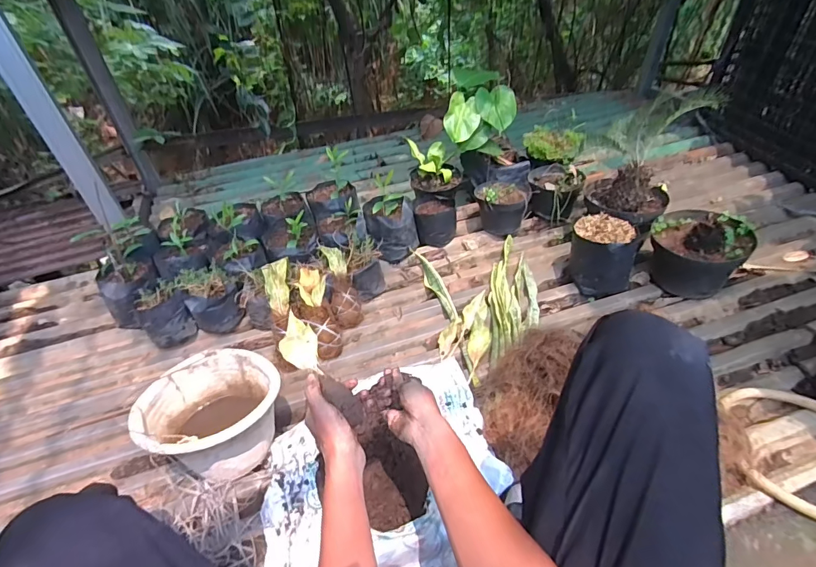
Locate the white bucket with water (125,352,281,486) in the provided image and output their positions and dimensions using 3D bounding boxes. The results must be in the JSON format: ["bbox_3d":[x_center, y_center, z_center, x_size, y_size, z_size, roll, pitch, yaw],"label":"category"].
[{"bbox_3d":[-0.379,0.259,0.847,0.234,0.176,0.225,-1,43,1],"label":"white bucket with water"}]

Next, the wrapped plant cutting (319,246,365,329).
[{"bbox_3d":[-0.177,0.005,1.136,0.071,0.081,0.229,-14,81,-10],"label":"wrapped plant cutting"}]

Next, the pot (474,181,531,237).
[{"bbox_3d":[0.300,-0.254,1.381,0.167,0.142,0.175,8,44,10],"label":"pot"}]

